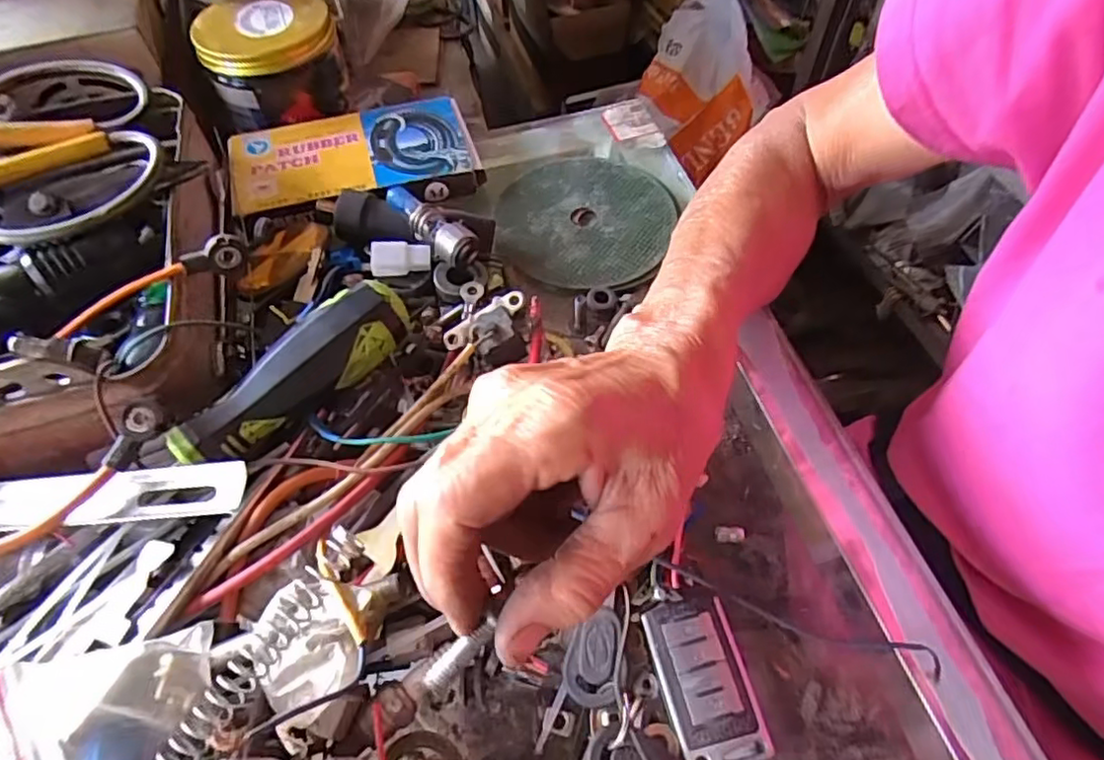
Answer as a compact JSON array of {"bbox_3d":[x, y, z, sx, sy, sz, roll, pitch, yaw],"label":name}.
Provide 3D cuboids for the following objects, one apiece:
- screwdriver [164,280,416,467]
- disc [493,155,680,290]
[{"bbox_3d":[-0.107,-0.002,0.270,0.102,0.029,0.031,-38,65,-22],"label":"screwdriver"},{"bbox_3d":[0.018,-0.095,0.373,0.099,0.004,0.103,0,57,0],"label":"disc"}]

